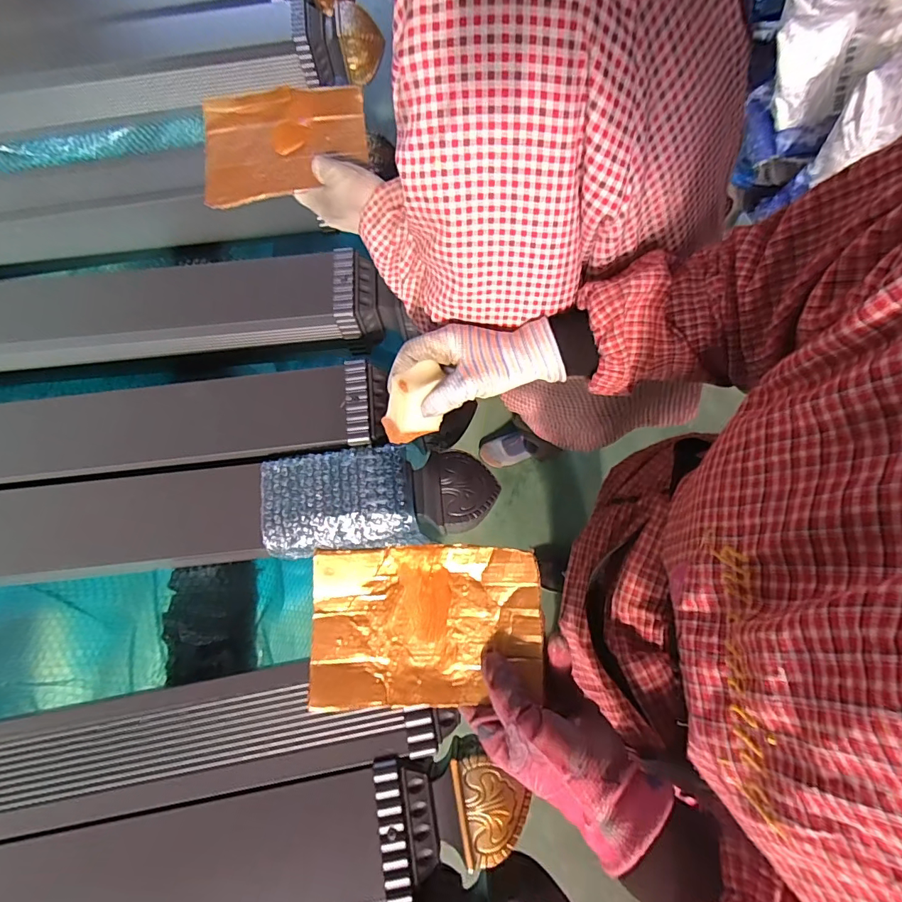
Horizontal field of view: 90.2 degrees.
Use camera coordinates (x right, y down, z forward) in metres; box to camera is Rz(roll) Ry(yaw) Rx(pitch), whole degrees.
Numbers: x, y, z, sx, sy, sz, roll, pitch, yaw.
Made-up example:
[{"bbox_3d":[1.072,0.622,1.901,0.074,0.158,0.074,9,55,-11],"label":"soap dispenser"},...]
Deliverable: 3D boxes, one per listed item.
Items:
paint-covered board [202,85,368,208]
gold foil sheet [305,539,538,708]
[{"bbox_3d":[-0.184,-0.342,0.500,0.175,0.012,0.136,-6,81,-4],"label":"paint-covered board"},{"bbox_3d":[-0.018,0.126,0.331,0.164,0.020,0.110,-2,73,0],"label":"gold foil sheet"}]

